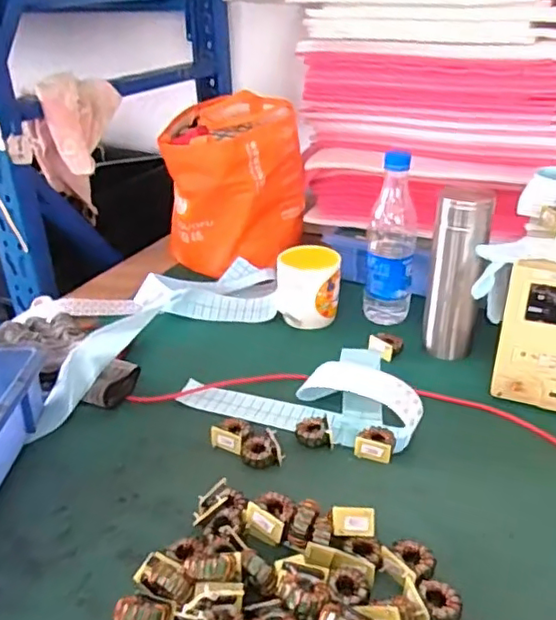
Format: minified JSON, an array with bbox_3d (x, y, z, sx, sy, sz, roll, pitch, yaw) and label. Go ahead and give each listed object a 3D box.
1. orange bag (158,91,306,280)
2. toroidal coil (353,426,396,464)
[{"bbox_3d":[-0.066,-0.206,0.983,0.210,0.216,0.217,-1,33,1],"label":"orange bag"},{"bbox_3d":[0.099,0.135,0.612,0.037,0.015,0.039,11,35,18],"label":"toroidal coil"}]

